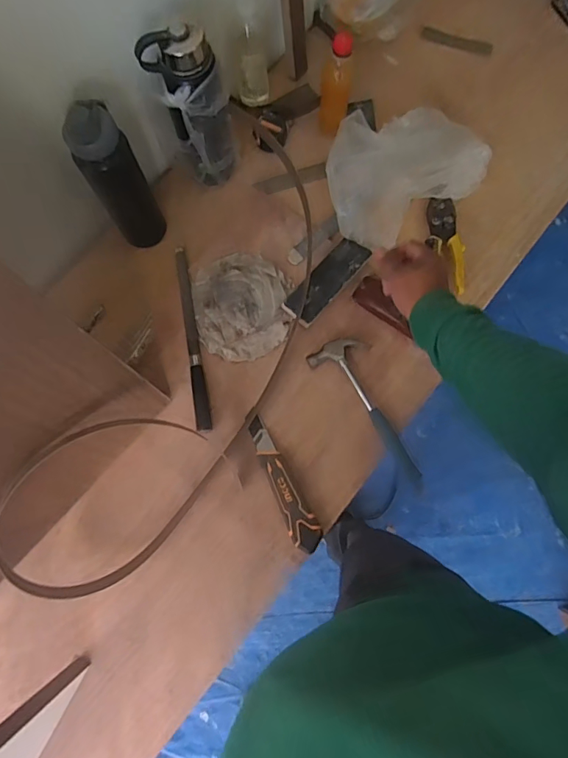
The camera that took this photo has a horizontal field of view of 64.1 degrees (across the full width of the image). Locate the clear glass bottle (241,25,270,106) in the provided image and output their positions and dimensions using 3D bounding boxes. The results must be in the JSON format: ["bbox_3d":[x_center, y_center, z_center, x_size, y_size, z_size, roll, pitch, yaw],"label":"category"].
[{"bbox_3d":[-0.053,-0.549,0.810,0.052,0.132,0.049,-6,78,0],"label":"clear glass bottle"}]

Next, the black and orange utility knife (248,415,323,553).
[{"bbox_3d":[0.000,0.157,0.699,0.044,0.024,0.211,-24,79,-3],"label":"black and orange utility knife"}]

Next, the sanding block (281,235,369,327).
[{"bbox_3d":[0.073,-0.167,0.764,0.057,0.023,0.170,41,82,9],"label":"sanding block"}]

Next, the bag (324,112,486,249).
[{"bbox_3d":[0.186,-0.377,0.795,0.285,0.083,0.235,-36,80,-6],"label":"bag"}]

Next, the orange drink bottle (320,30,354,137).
[{"bbox_3d":[0.085,-0.486,0.766,0.052,0.150,0.068,9,79,3],"label":"orange drink bottle"}]

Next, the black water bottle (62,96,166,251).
[{"bbox_3d":[-0.248,-0.290,0.687,0.080,0.249,0.062,-31,79,-5],"label":"black water bottle"}]

